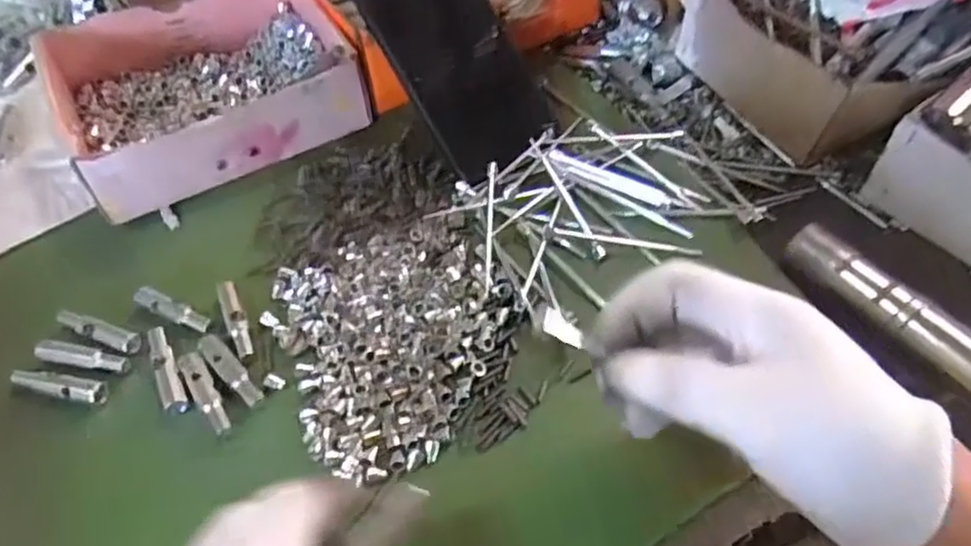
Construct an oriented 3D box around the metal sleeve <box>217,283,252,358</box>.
[{"bbox_3d":[-0.136,0.023,0.369,0.011,0.004,0.051,-23,58,-11],"label":"metal sleeve"}]

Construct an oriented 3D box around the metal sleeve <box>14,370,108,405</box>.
[{"bbox_3d":[-0.222,0.059,0.352,0.053,0.011,0.012,7,57,8],"label":"metal sleeve"}]

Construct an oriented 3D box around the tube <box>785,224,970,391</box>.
[{"bbox_3d":[0.205,0.020,0.342,0.019,0.025,0.119,-33,61,-17],"label":"tube"}]

